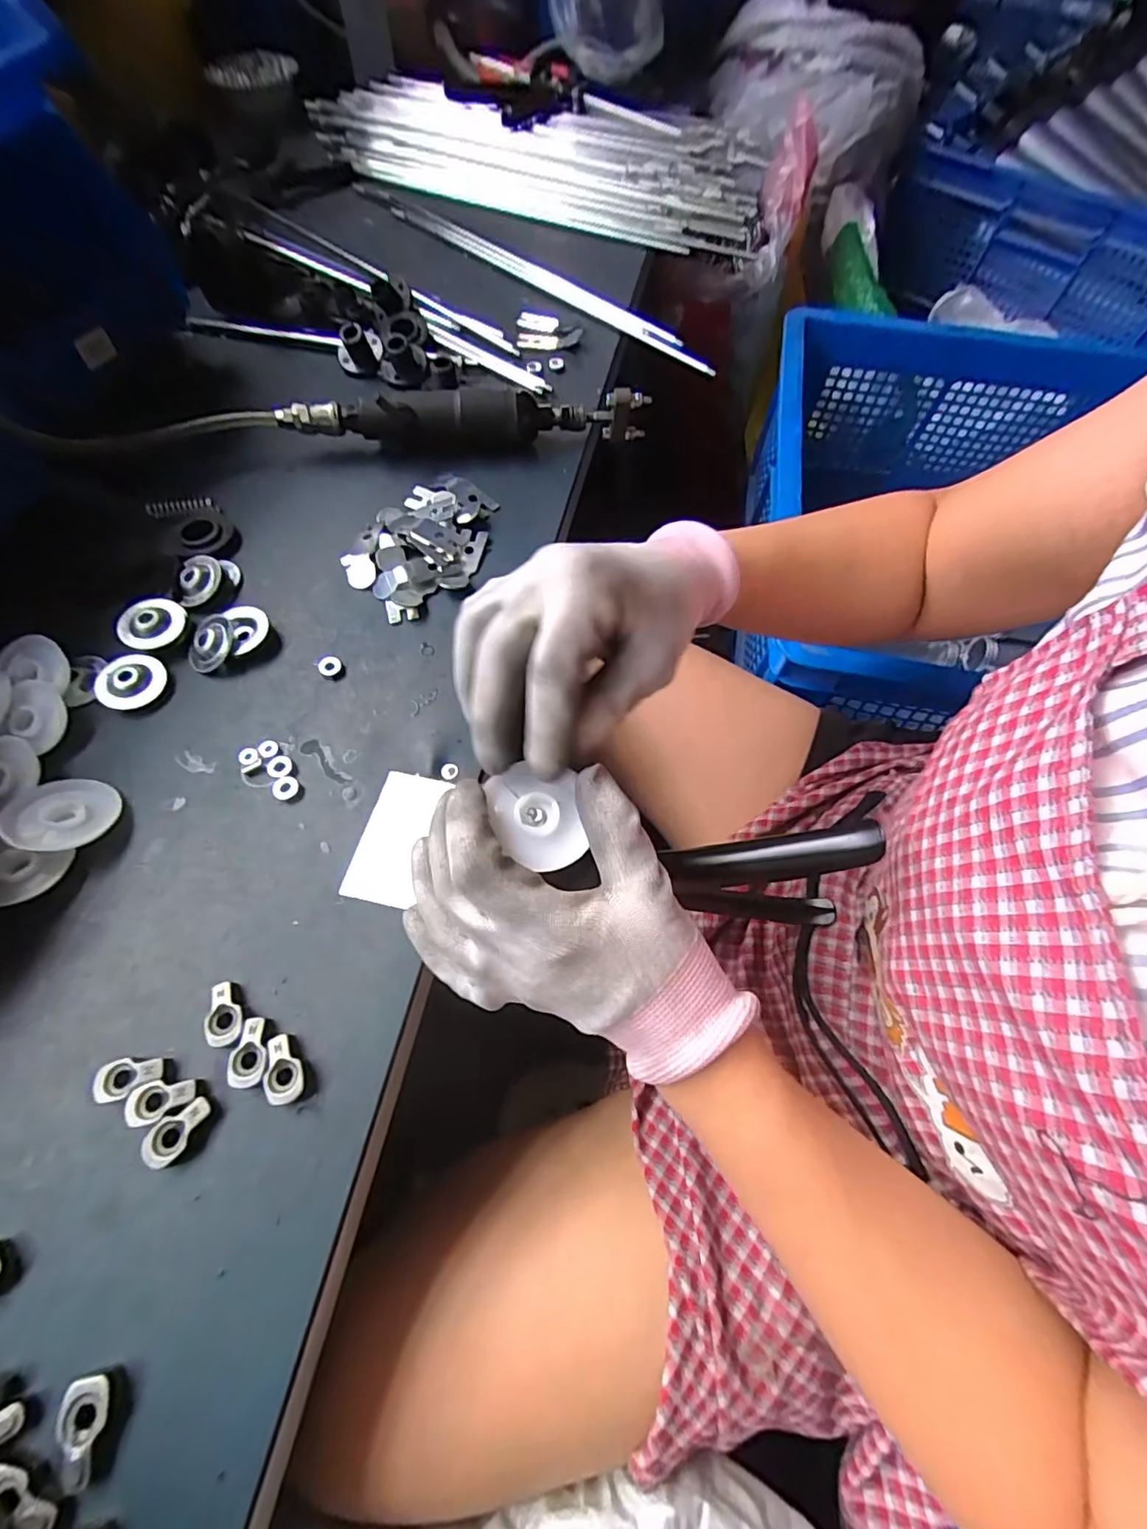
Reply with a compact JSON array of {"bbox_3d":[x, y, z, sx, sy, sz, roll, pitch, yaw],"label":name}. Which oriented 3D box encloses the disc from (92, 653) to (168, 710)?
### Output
[{"bbox_3d":[-0.280,-0.053,0.349,0.036,0.006,0.039,5,72,-16],"label":"disc"}]

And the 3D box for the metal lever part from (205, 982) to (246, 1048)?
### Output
[{"bbox_3d":[-0.169,0.120,0.267,0.017,0.007,0.029,-15,65,-8],"label":"metal lever part"}]

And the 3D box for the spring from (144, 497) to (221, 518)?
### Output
[{"bbox_3d":[-0.297,-0.197,0.419,0.049,0.007,0.009,-6,62,-2],"label":"spring"}]

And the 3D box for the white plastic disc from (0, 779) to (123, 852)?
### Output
[{"bbox_3d":[-0.283,0.027,0.305,0.048,0.004,0.048,11,43,-11],"label":"white plastic disc"}]

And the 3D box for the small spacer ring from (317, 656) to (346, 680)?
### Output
[{"bbox_3d":[-0.159,-0.064,0.361,0.015,0.006,0.017,-26,67,-13],"label":"small spacer ring"}]

